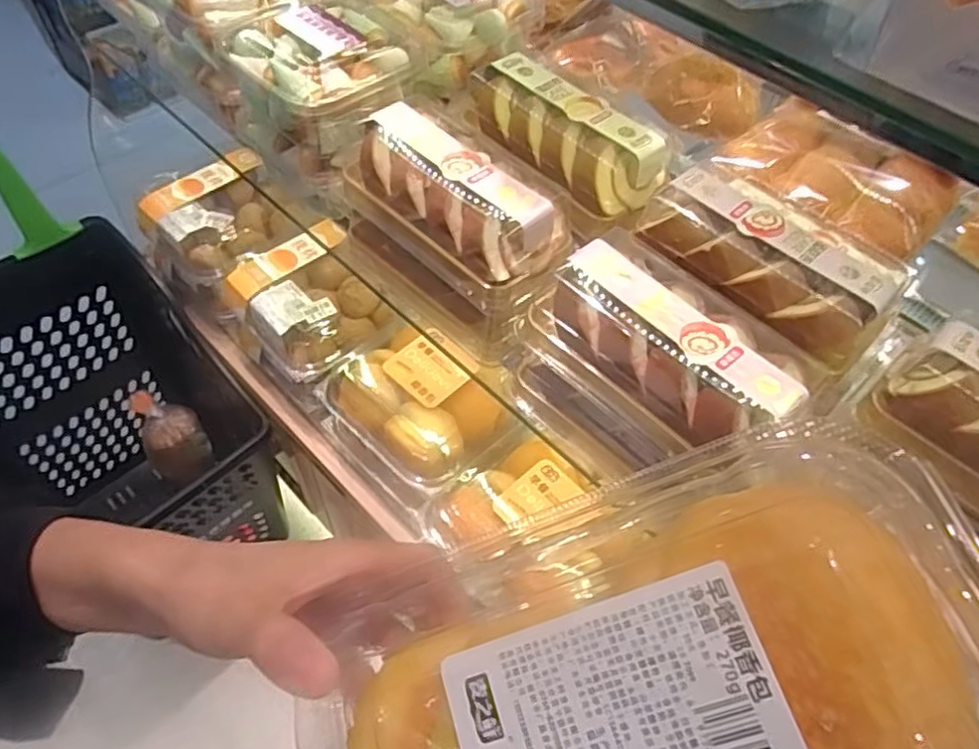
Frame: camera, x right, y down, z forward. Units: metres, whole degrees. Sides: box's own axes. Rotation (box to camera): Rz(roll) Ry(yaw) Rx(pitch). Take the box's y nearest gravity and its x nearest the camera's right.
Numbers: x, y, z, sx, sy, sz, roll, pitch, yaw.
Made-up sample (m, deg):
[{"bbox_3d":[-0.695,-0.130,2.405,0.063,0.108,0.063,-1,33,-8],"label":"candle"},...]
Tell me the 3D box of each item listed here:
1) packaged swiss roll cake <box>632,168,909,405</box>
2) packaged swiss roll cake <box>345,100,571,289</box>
[{"bbox_3d":[0.205,-0.084,0.509,0.199,0.056,0.068,36,61,21],"label":"packaged swiss roll cake"},{"bbox_3d":[-0.030,-0.155,0.547,0.086,0.057,0.194,-38,64,-25],"label":"packaged swiss roll cake"}]

